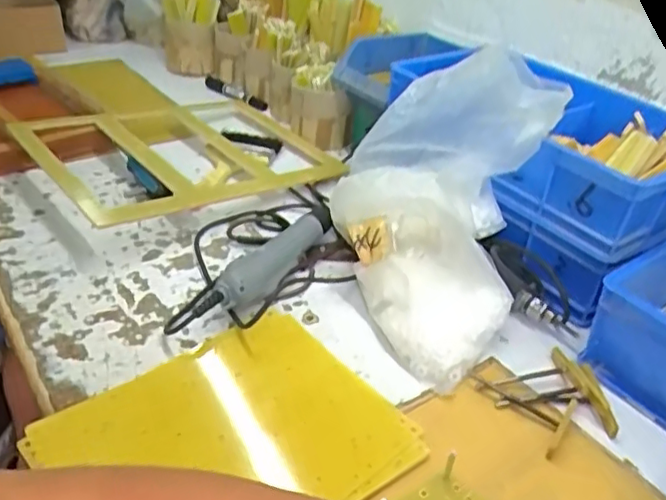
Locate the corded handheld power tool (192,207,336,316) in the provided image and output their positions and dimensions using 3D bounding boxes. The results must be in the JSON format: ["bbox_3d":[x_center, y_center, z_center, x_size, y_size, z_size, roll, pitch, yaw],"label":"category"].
[{"bbox_3d":[-0.061,0.011,0.640,0.043,0.038,0.215,22,39,22],"label":"corded handheld power tool"}]

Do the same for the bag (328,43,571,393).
[{"bbox_3d":[0.090,-0.048,0.586,0.192,0.218,0.228,13,36,11],"label":"bag"}]

